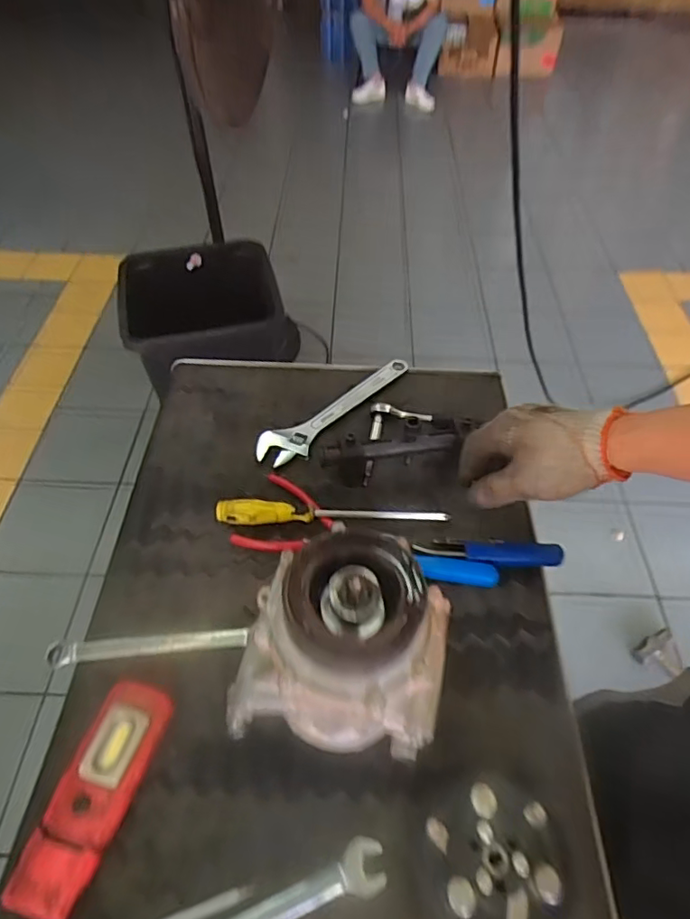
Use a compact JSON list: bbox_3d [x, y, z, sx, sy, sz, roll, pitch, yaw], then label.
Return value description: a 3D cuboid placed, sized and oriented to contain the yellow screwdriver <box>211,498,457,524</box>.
[{"bbox_3d":[-0.013,0.063,0.608,0.252,0.022,0.026,1,51,0],"label":"yellow screwdriver"}]

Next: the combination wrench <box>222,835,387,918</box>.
[{"bbox_3d":[-0.064,0.334,0.395,0.199,0.010,0.032,-18,55,-16],"label":"combination wrench"}]

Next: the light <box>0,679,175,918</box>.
[{"bbox_3d":[-0.193,0.261,0.437,0.058,0.032,0.159,13,52,9],"label":"light"}]

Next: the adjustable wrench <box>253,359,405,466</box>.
[{"bbox_3d":[-0.007,-0.065,0.717,0.245,0.019,0.052,-36,61,-26],"label":"adjustable wrench"}]

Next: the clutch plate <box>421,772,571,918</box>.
[{"bbox_3d":[0.110,0.295,0.406,0.102,0.042,0.098,1,51,-1],"label":"clutch plate"}]

